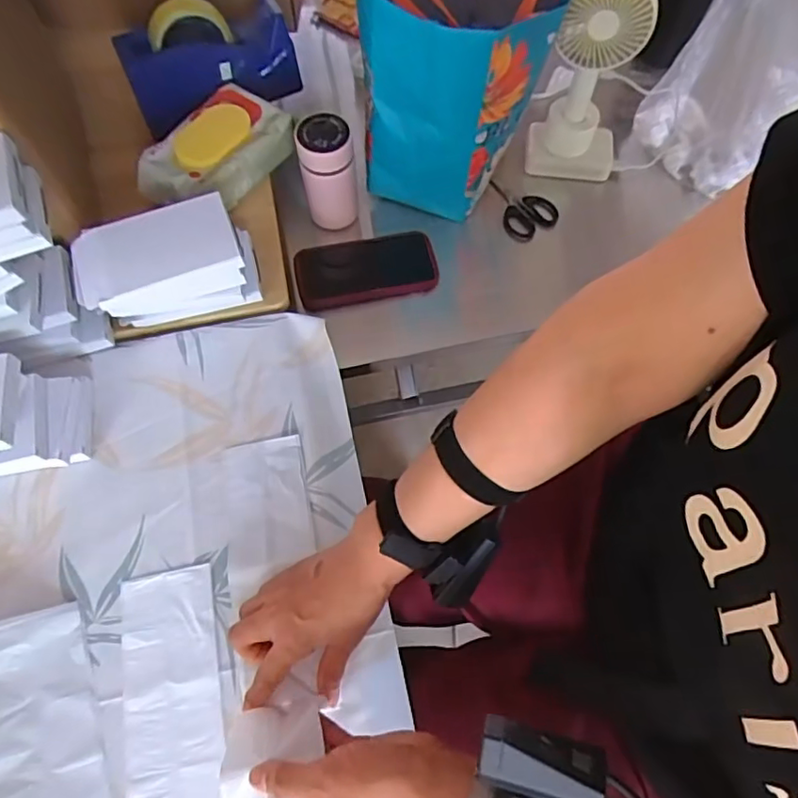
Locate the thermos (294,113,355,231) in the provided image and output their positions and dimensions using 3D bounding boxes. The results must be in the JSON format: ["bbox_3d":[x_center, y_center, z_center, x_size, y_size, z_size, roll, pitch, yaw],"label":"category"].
[{"bbox_3d":[-0.085,-0.272,0.699,0.063,0.127,0.061,-6,67,-3],"label":"thermos"}]

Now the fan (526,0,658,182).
[{"bbox_3d":[0.234,-0.389,0.686,0.115,0.252,0.083,9,65,3],"label":"fan"}]

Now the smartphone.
[{"bbox_3d":[-0.041,-0.161,0.709,0.166,0.018,0.087,-12,68,-6],"label":"smartphone"}]

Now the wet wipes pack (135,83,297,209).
[{"bbox_3d":[-0.213,-0.288,0.679,0.111,0.063,0.178,30,70,11],"label":"wet wipes pack"}]

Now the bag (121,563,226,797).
[{"bbox_3d":[-0.186,0.269,0.476,0.080,0.006,0.245,-11,68,-6],"label":"bag"}]

